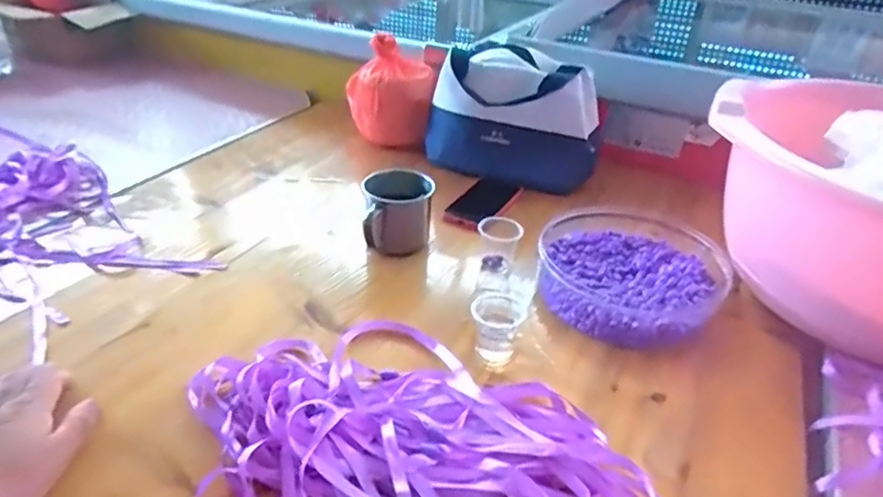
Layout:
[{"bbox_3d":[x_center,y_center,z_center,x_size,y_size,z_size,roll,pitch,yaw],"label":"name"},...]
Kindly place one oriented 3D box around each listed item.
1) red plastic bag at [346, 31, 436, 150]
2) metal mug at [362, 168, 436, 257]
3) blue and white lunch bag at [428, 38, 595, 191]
[{"bbox_3d":[-0.084,-0.250,0.989,0.111,0.186,0.097,-22,41,-34],"label":"red plastic bag"},{"bbox_3d":[-0.052,-0.040,0.716,0.084,0.080,0.083,-2,34,-10],"label":"metal mug"},{"bbox_3d":[0.109,-0.196,0.888,0.252,0.164,0.121,15,35,16],"label":"blue and white lunch bag"}]

